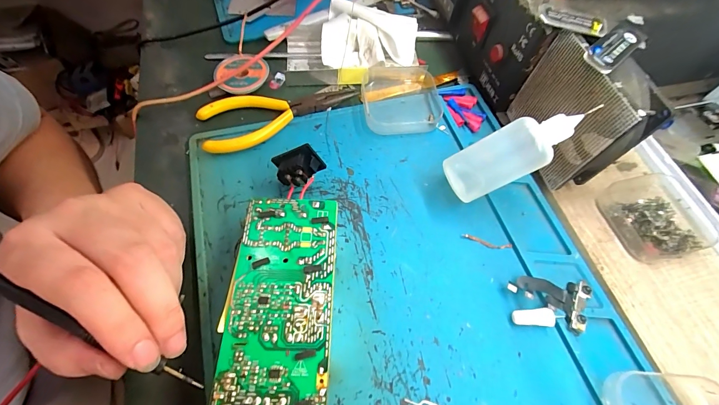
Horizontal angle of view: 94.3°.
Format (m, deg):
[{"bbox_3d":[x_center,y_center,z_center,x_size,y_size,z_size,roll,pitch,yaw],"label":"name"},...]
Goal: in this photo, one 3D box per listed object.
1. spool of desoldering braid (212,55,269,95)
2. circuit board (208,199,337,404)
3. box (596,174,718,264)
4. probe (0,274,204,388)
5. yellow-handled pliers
[{"bbox_3d":[-0.101,-0.109,0.290,0.042,0.013,0.042,1,61,-3],"label":"spool of desoldering braid"},{"bbox_3d":[-0.044,0.062,0.194,0.056,0.024,0.131,2,61,-2],"label":"circuit board"},{"bbox_3d":[0.219,0.009,0.244,0.061,0.021,0.061,-14,63,-11],"label":"box"},{"bbox_3d":[-0.135,0.054,0.155,0.134,0.006,0.010,30,63,-4],"label":"probe"},{"bbox_3d":[-0.064,-0.076,0.275,0.127,0.011,0.053,-20,64,-14],"label":"yellow-handled pliers"}]

